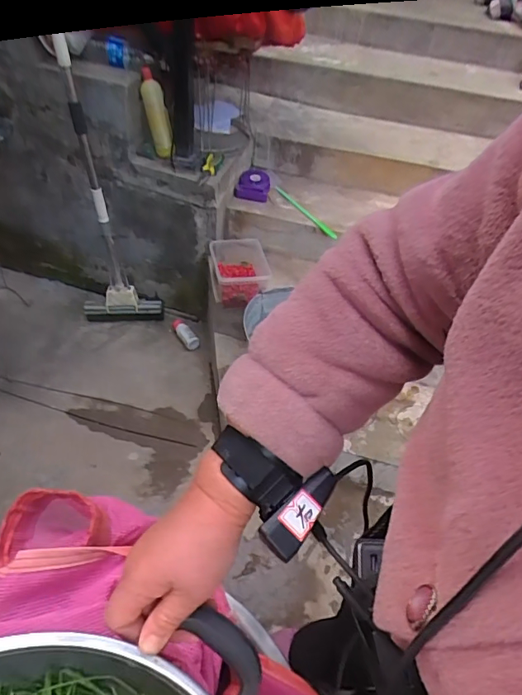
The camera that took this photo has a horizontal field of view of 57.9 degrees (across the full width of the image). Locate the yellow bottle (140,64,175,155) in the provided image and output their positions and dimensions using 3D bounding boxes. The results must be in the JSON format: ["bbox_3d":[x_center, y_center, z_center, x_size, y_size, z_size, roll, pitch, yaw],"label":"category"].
[{"bbox_3d":[-0.282,-0.628,1.269,0.068,0.246,0.075,10,70,3],"label":"yellow bottle"}]

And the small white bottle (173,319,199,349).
[{"bbox_3d":[-0.264,-0.050,1.646,0.044,0.036,0.125,-33,78,-31],"label":"small white bottle"}]

